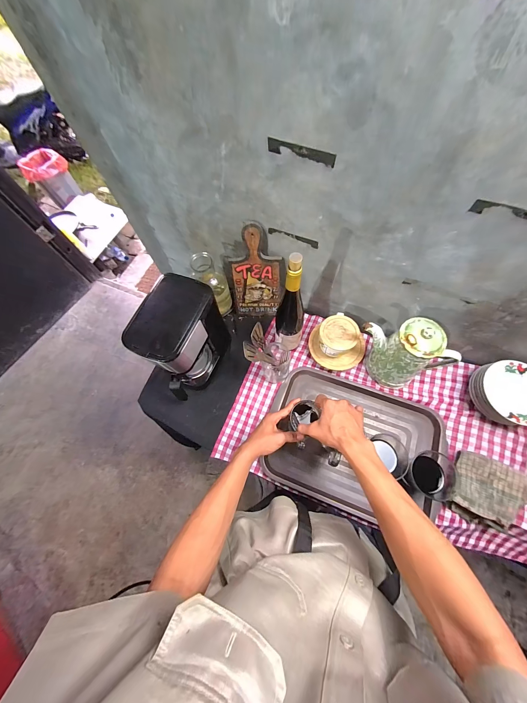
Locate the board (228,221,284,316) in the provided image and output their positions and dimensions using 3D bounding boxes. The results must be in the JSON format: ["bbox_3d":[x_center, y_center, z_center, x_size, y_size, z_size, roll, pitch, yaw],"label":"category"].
[{"bbox_3d":[-0.016,-0.206,0.719,0.147,0.278,0.016,3,50,-1],"label":"board"}]

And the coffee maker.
[{"bbox_3d":[-0.203,-0.023,0.653,0.128,0.253,0.222,22,70,11],"label":"coffee maker"}]

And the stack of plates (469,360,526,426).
[{"bbox_3d":[0.586,0.104,0.624,0.144,0.078,0.147,-10,67,-1],"label":"stack of plates"}]

